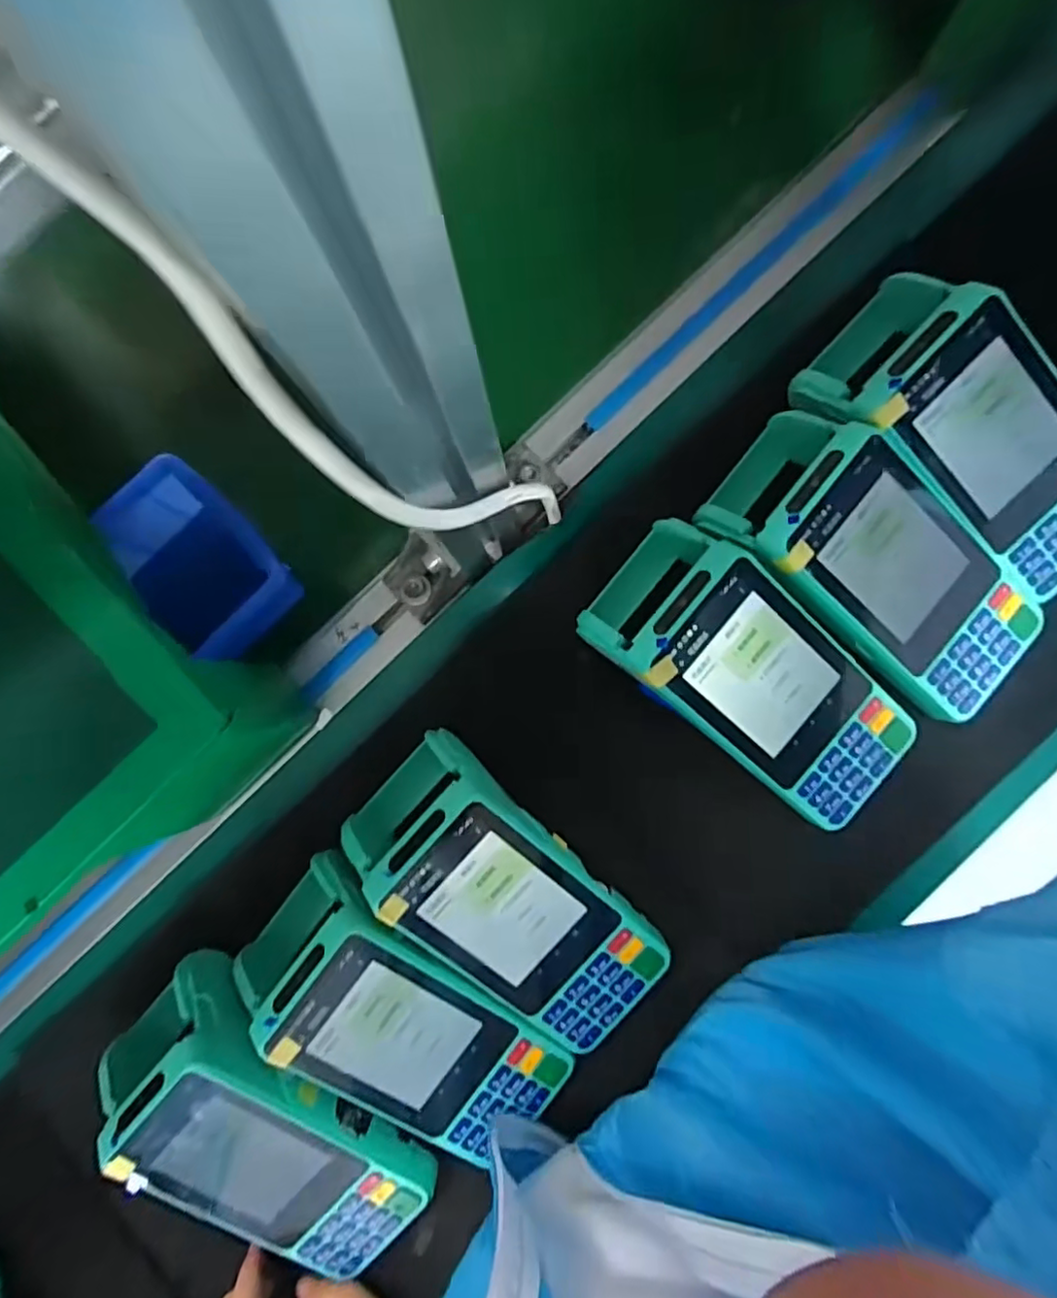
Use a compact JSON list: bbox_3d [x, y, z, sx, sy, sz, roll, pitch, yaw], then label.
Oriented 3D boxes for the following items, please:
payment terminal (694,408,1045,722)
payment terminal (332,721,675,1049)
[{"bbox_3d":[0.173,-0.040,0.301,0.172,0.049,0.083,38,89,5],"label":"payment terminal"},{"bbox_3d":[-0.009,0.125,0.313,0.172,0.067,0.079,42,89,5],"label":"payment terminal"}]

